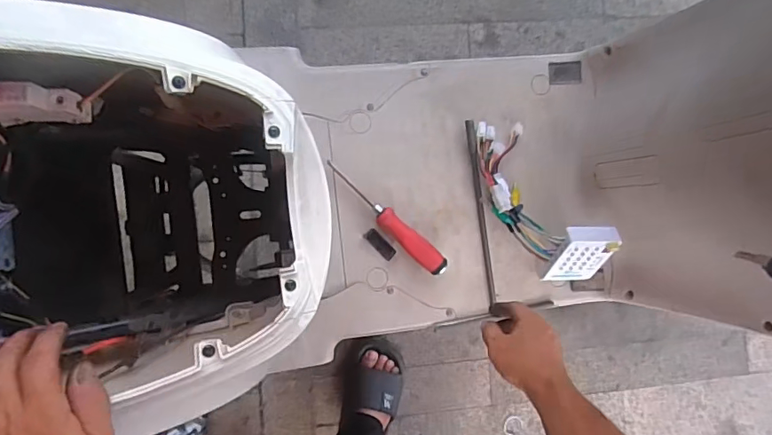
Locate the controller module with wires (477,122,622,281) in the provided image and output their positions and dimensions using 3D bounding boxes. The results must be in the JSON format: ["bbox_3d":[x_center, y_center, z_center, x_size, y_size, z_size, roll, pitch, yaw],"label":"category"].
[{"bbox_3d":[0.206,-0.022,0.713,0.107,0.099,0.269,-38,82,-5],"label":"controller module with wires"}]

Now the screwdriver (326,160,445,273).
[{"bbox_3d":[0.000,0.002,0.700,0.208,0.032,0.029,43,86,-5],"label":"screwdriver"}]

